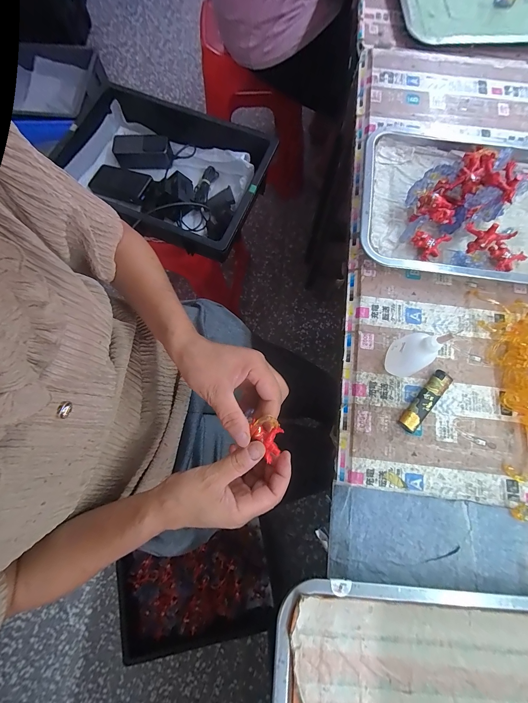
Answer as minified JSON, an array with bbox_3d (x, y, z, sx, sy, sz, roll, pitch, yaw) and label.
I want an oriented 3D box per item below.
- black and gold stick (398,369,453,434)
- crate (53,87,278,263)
[{"bbox_3d":[0.179,0.054,0.321,0.019,0.013,0.079,41,80,9],"label":"black and gold stick"},{"bbox_3d":[-0.236,-0.419,0.669,0.475,0.088,0.304,24,78,6],"label":"crate"}]

